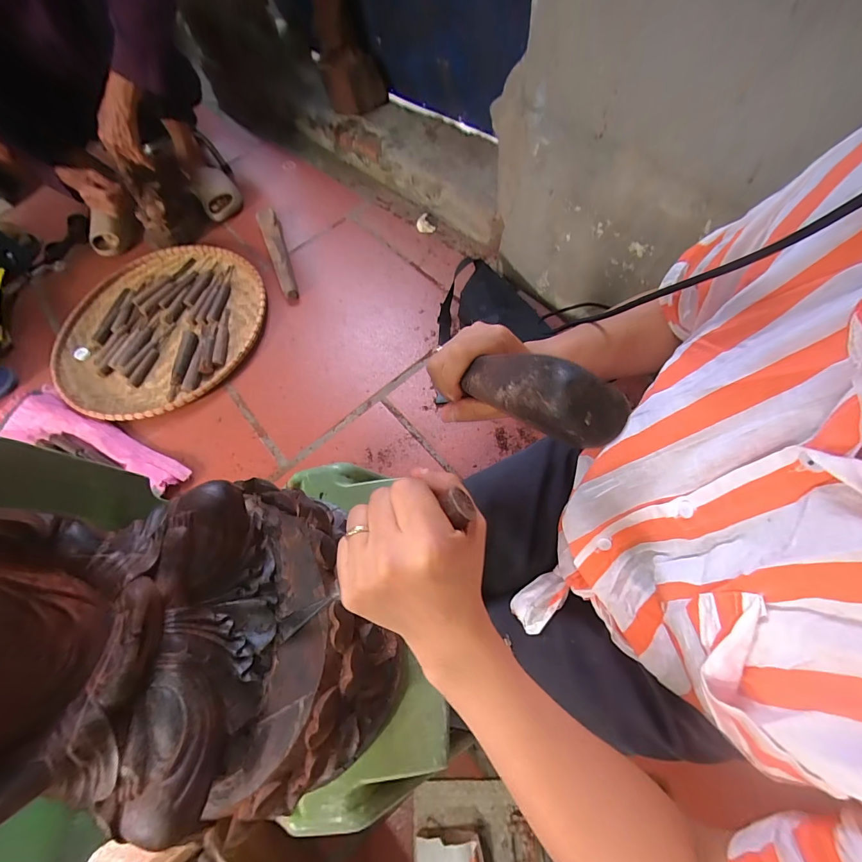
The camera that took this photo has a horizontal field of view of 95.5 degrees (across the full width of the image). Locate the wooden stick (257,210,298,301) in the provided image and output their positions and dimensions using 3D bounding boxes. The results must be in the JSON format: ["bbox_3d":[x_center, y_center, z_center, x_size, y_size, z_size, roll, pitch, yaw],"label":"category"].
[{"bbox_3d":[-0.373,-0.439,0.953,0.046,0.047,0.298,-22,64,-3],"label":"wooden stick"}]

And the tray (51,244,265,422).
[{"bbox_3d":[-0.619,-0.244,0.893,0.456,0.023,0.463,-1,66,2],"label":"tray"}]

